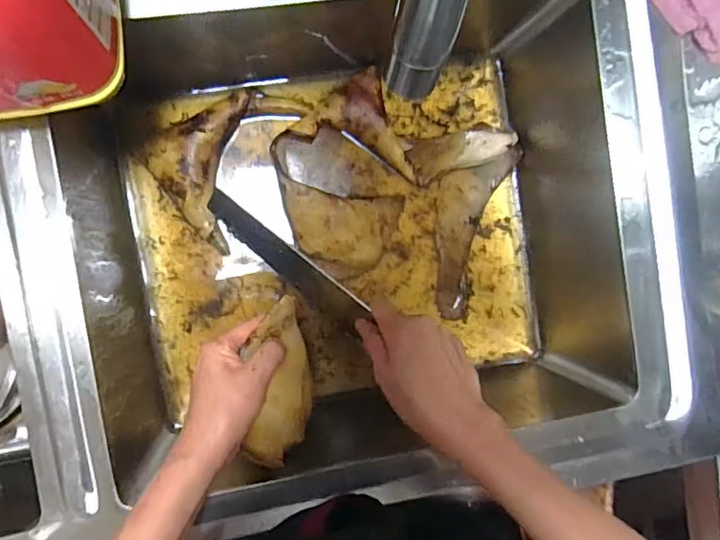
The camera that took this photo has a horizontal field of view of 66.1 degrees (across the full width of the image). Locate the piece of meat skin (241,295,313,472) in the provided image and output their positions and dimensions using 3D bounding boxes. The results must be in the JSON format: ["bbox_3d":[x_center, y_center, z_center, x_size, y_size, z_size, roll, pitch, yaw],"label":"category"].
[{"bbox_3d":[-0.066,0.092,0.464,0.052,0.037,0.133,5,67,-8],"label":"piece of meat skin"}]

